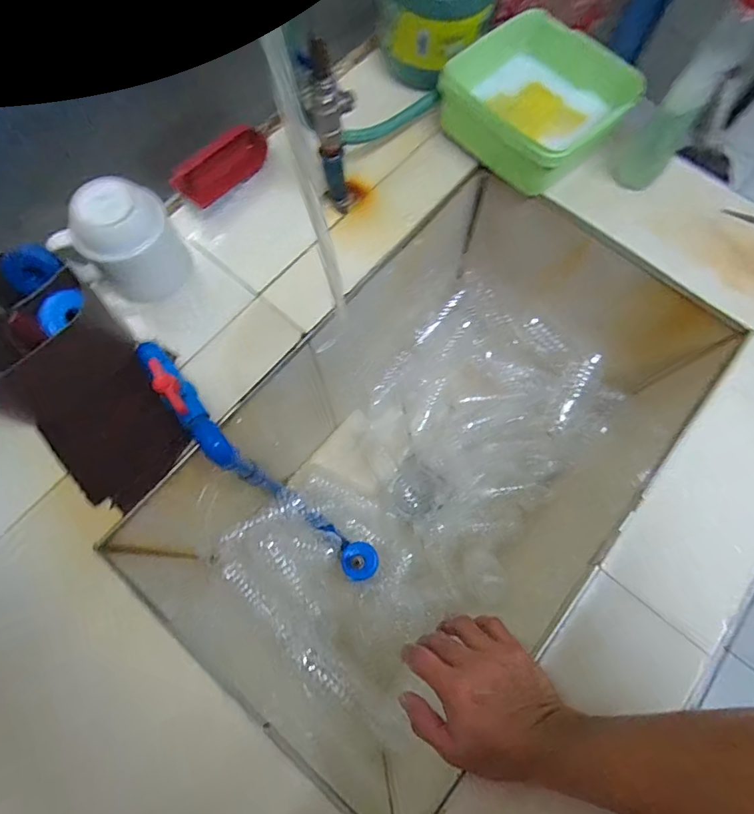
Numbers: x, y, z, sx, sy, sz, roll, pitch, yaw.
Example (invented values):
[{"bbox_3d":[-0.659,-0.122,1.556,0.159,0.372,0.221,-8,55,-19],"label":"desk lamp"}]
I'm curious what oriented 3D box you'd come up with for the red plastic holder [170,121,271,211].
[{"bbox_3d":[-0.190,-0.299,0.590,0.031,0.047,0.131,41,76,12],"label":"red plastic holder"}]

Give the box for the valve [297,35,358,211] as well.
[{"bbox_3d":[-0.049,-0.300,0.528,0.050,0.196,0.039,-4,71,-2],"label":"valve"}]

